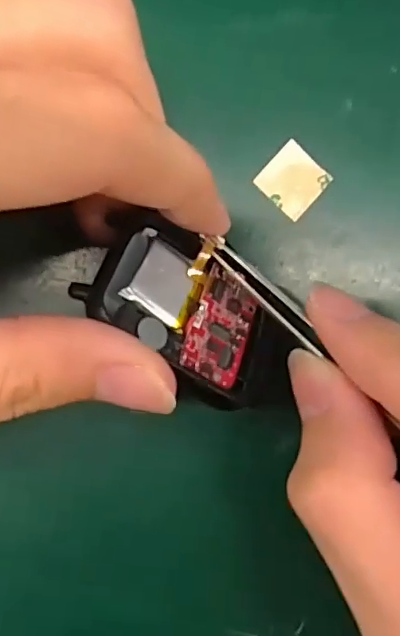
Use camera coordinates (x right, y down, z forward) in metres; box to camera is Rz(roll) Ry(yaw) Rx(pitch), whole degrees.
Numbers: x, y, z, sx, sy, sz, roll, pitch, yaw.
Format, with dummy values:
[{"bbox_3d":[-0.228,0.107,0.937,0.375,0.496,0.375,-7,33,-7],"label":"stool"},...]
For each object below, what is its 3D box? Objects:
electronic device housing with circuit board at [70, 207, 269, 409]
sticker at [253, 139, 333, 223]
[{"bbox_3d":[-0.003,-0.003,0.129,0.043,0.005,0.035,32,55,-16],"label":"electronic device housing with circuit board"},{"bbox_3d":[0.024,-0.035,0.145,0.015,0.004,0.015,42,86,-6],"label":"sticker"}]

